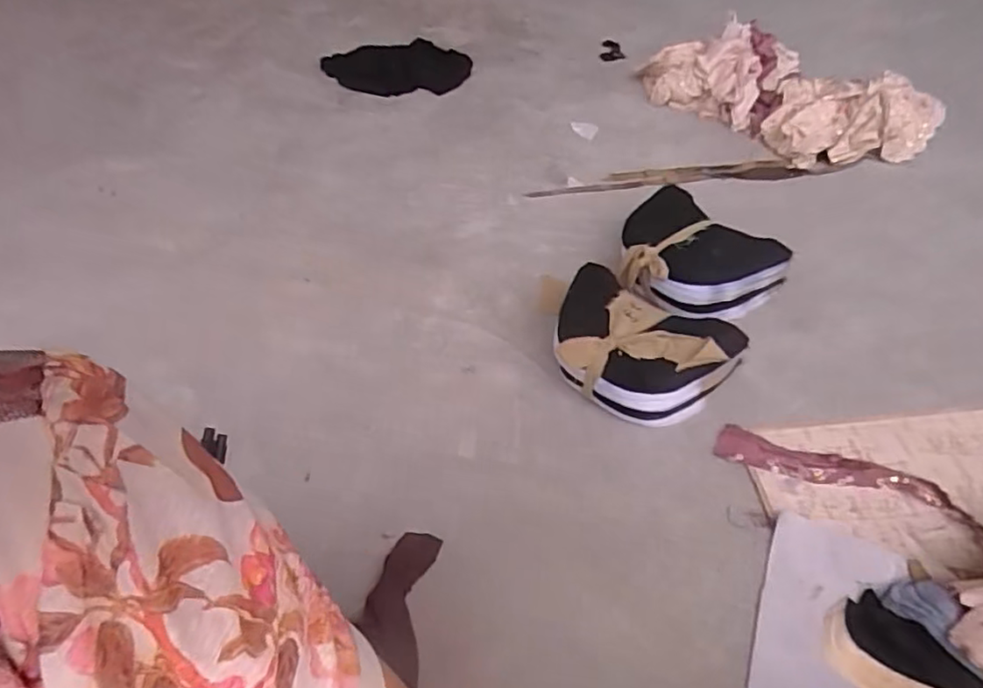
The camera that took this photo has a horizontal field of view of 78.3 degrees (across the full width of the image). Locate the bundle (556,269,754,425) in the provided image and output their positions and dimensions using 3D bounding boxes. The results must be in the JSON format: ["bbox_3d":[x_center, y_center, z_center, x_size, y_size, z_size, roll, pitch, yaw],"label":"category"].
[{"bbox_3d":[0.242,0.015,1.011,0.299,0.139,0.201,24,54,22],"label":"bundle"}]

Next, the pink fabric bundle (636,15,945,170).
[{"bbox_3d":[0.739,-0.661,1.572,0.726,0.186,0.326,34,58,26],"label":"pink fabric bundle"}]

